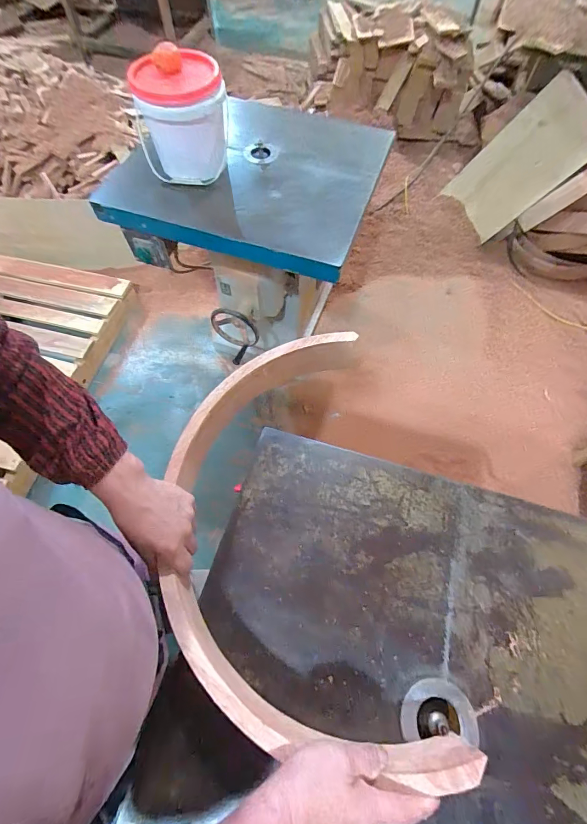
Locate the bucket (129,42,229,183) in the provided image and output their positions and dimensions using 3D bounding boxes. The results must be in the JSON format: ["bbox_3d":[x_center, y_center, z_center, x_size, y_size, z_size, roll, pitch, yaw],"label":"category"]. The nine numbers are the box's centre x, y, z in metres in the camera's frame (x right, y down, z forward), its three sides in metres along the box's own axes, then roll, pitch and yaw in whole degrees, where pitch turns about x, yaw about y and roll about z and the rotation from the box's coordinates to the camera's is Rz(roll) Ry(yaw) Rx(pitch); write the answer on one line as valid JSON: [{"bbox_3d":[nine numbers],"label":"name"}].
[{"bbox_3d":[-0.261,-0.692,0.876,0.203,0.214,0.180,-8,64,-5],"label":"bucket"}]

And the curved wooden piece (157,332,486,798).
[{"bbox_3d":[-0.008,0.143,0.513,0.317,0.081,0.572,-5,63,-6],"label":"curved wooden piece"}]

